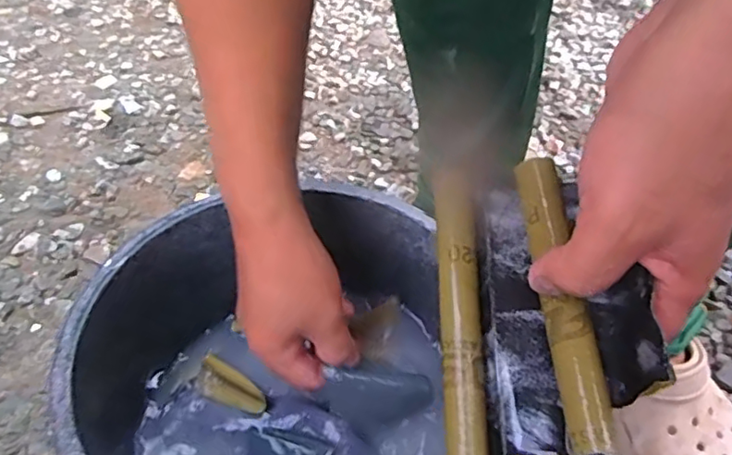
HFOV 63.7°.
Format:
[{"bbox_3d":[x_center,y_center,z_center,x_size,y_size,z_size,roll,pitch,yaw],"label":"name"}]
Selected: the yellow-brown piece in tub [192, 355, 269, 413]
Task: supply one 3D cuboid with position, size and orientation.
[{"bbox_3d":[-0.100,0.118,0.439,0.065,0.014,0.026,21,47,18],"label":"yellow-brown piece in tub"}]

